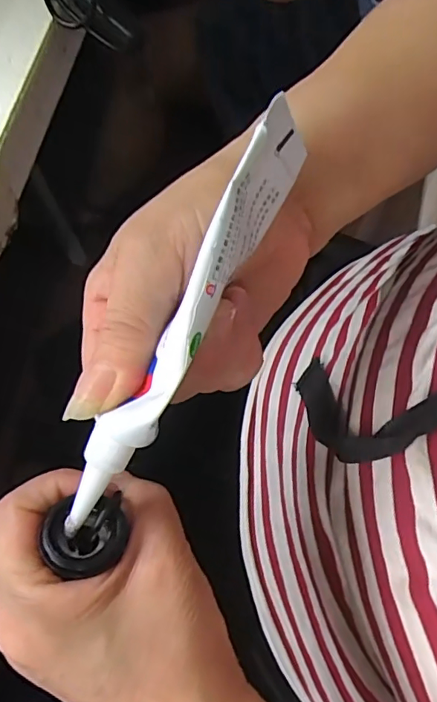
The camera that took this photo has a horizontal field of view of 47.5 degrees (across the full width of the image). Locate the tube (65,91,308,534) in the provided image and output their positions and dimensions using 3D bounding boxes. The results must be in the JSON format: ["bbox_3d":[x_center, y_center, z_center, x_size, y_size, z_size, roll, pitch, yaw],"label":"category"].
[{"bbox_3d":[-0.010,-0.007,0.151,0.015,0.028,0.137,29,92,10],"label":"tube"}]

